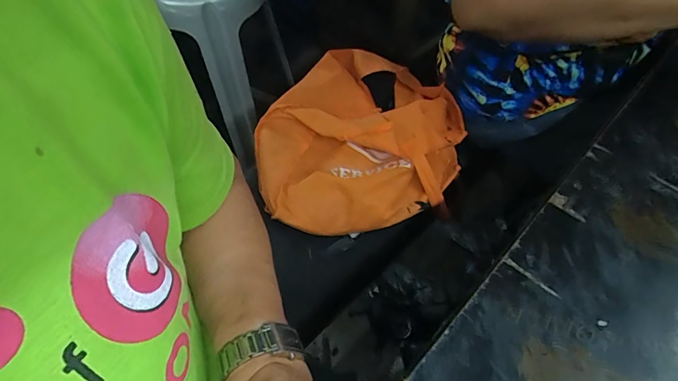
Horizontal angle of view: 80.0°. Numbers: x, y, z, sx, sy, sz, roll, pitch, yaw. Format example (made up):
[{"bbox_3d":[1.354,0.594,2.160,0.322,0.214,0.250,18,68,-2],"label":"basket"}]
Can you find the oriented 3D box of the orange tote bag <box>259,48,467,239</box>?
[{"bbox_3d":[0.034,-0.083,0.645,0.303,0.078,0.347,21,56,15],"label":"orange tote bag"}]

